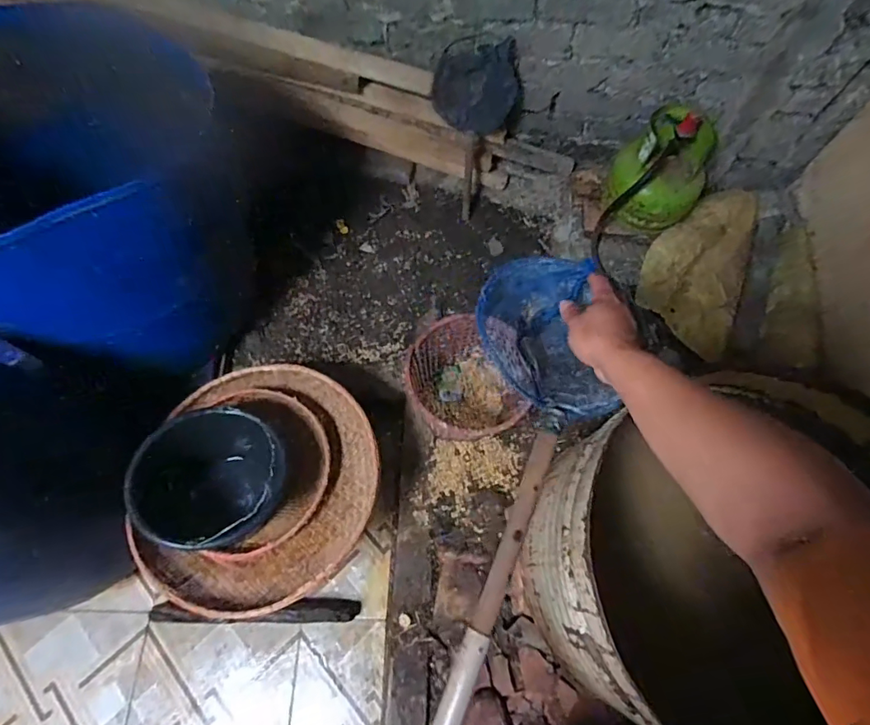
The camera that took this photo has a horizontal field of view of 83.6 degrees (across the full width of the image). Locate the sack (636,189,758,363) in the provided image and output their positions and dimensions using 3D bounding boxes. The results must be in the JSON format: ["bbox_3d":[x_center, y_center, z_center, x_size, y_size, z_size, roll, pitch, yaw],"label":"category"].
[{"bbox_3d":[0.824,-0.332,1.513,0.316,0.136,0.532,20,67,5],"label":"sack"}]

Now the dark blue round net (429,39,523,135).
[{"bbox_3d":[0.118,-0.780,1.393,0.250,0.238,0.048,8,67,0],"label":"dark blue round net"}]

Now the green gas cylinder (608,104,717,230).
[{"bbox_3d":[0.652,-0.549,1.366,0.243,0.256,0.226,1,67,-3],"label":"green gas cylinder"}]

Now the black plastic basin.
[{"bbox_3d":[-0.478,0.252,1.063,0.283,0.177,0.273,1,67,-3],"label":"black plastic basin"}]

